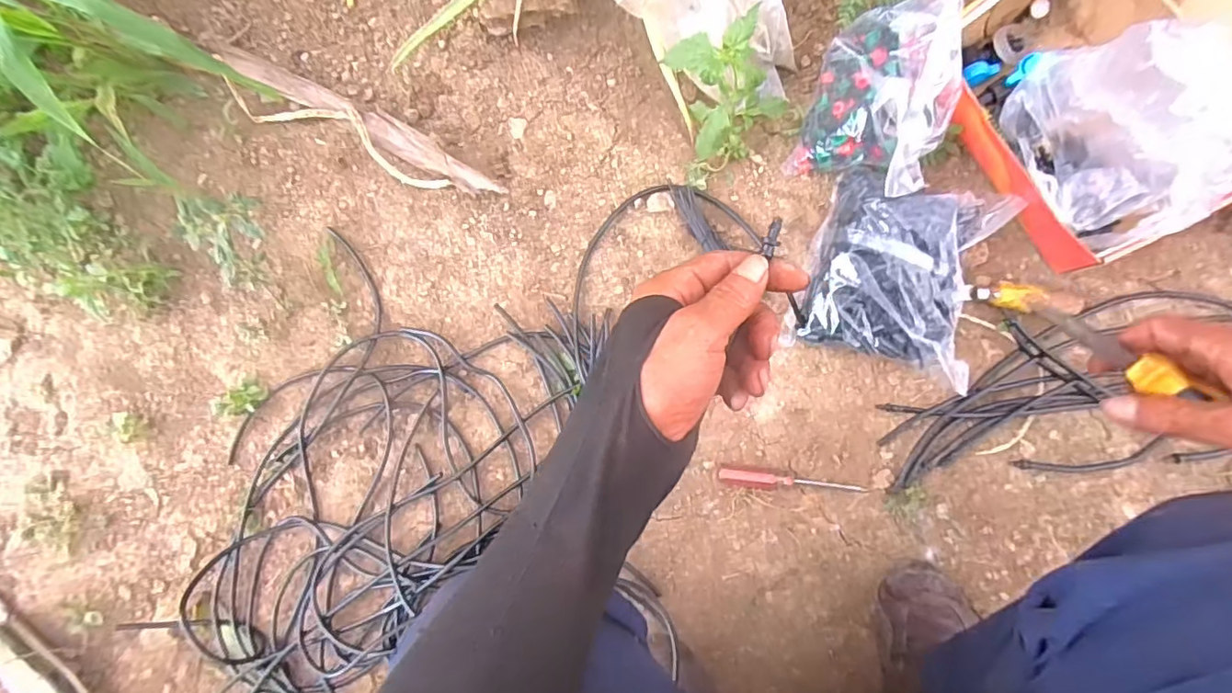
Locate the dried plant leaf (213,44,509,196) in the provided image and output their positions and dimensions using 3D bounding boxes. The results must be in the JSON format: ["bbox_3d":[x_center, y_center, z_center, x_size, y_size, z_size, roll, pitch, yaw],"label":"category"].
[{"bbox_3d":[-0.337,-0.278,0.693,0.427,0.018,0.071,26,88,8],"label":"dried plant leaf"}]

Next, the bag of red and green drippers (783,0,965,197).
[{"bbox_3d":[0.283,-0.261,0.585,0.134,0.137,0.197,22,85,7],"label":"bag of red and green drippers"}]

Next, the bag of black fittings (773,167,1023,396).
[{"bbox_3d":[0.304,-0.077,0.590,0.182,0.076,0.203,21,86,8],"label":"bag of black fittings"}]

